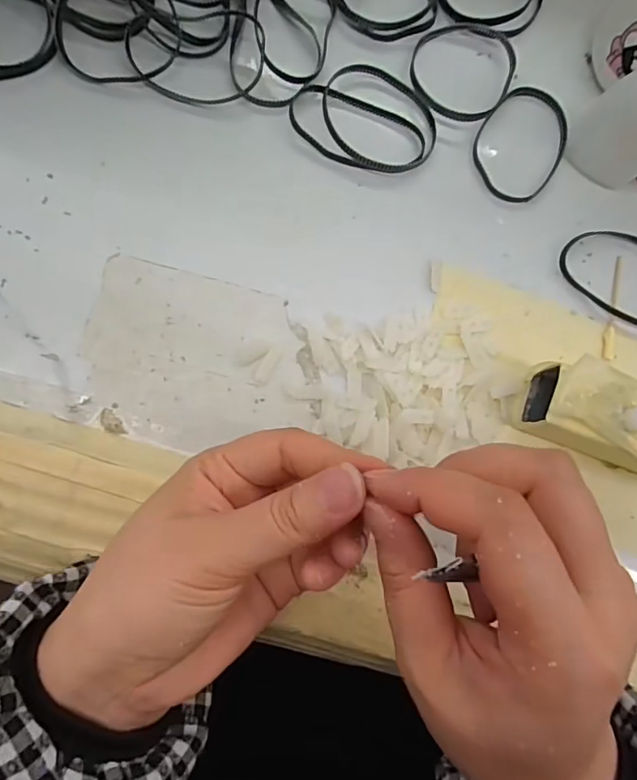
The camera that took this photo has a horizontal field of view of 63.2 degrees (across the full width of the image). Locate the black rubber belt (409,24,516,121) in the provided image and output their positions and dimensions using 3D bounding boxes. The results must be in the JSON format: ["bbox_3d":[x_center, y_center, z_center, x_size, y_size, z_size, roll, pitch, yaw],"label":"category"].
[{"bbox_3d":[0.080,-0.178,0.284,0.056,0.005,0.066,21,81,-3],"label":"black rubber belt"}]

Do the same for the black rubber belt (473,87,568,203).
[{"bbox_3d":[0.113,-0.137,0.283,0.049,0.005,0.069,37,81,-1],"label":"black rubber belt"}]

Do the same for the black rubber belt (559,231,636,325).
[{"bbox_3d":[0.167,-0.063,0.281,0.070,0.005,0.048,39,81,0],"label":"black rubber belt"}]

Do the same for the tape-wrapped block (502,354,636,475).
[{"bbox_3d":[0.140,0.015,0.249,0.081,0.038,0.036,29,81,-2],"label":"tape-wrapped block"}]

